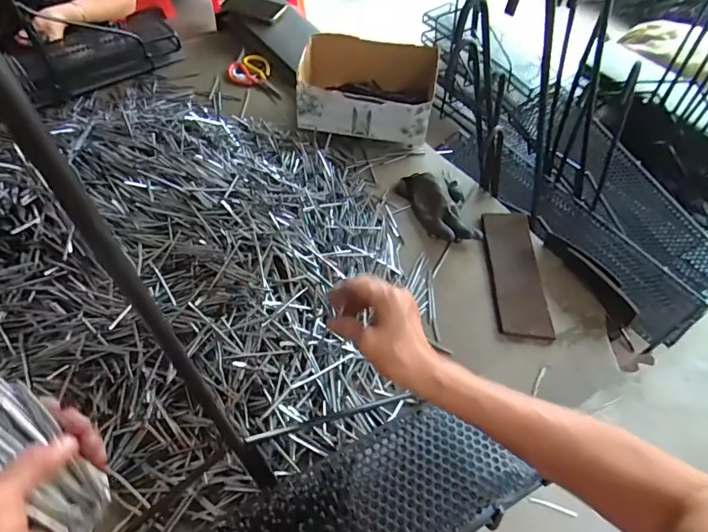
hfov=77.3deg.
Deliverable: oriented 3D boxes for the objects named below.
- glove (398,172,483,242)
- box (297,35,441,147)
[{"bbox_3d":[0.168,-0.117,0.846,0.103,0.045,0.211,-20,55,-15],"label":"glove"},{"bbox_3d":[0.025,-0.367,0.941,0.272,0.163,0.172,7,53,5],"label":"box"}]

